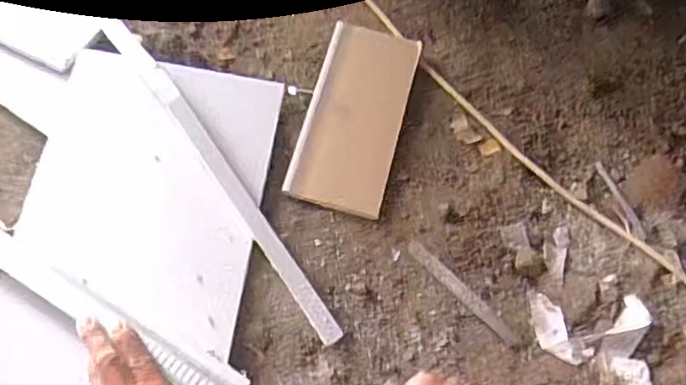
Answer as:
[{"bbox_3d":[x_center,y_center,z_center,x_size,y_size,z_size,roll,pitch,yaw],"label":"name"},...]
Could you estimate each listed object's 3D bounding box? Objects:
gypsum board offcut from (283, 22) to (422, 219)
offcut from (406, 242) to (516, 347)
[{"bbox_3d":[0.014,-0.081,0.648,0.100,0.015,0.207,15,72,3],"label":"gypsum board offcut"},{"bbox_3d":[0.117,0.097,0.598,0.135,0.004,0.017,45,67,8],"label":"offcut"}]

